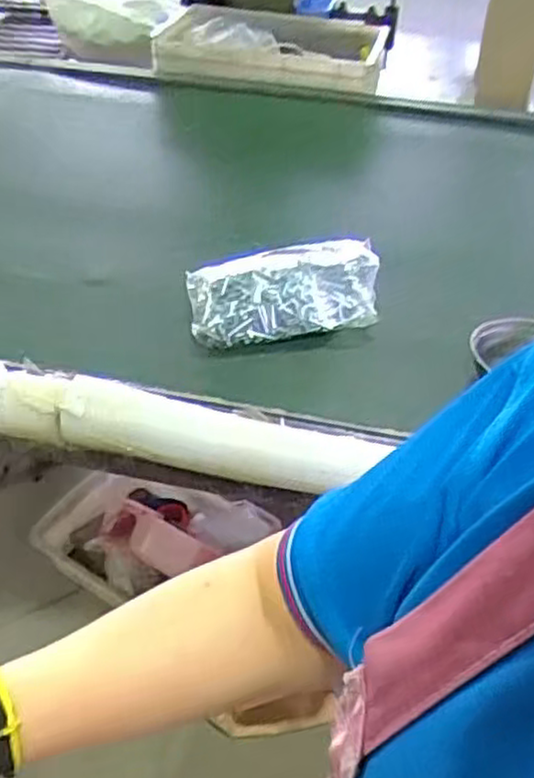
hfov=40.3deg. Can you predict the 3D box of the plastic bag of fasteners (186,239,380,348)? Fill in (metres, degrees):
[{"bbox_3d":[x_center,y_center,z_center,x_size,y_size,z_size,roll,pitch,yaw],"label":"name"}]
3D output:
[{"bbox_3d":[0.026,-0.136,0.999,0.264,0.067,0.130,-8,42,-11],"label":"plastic bag of fasteners"}]

